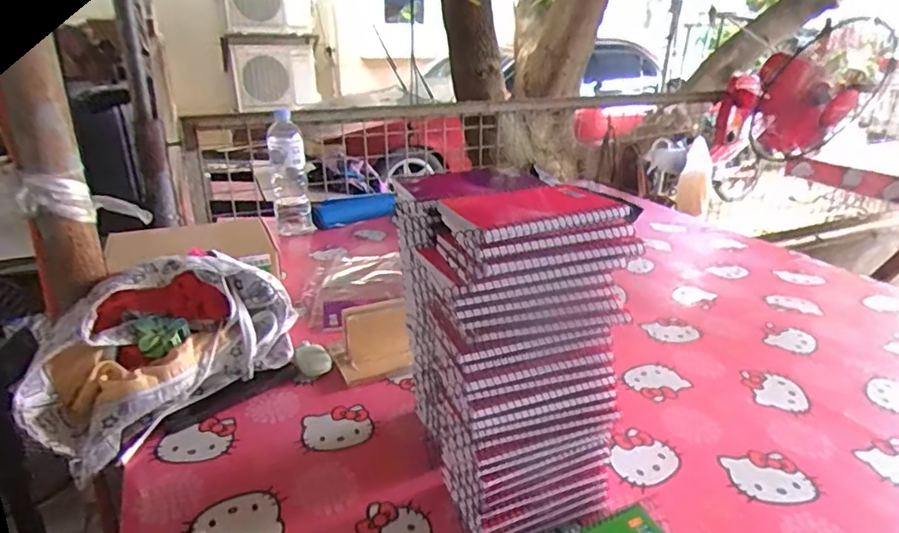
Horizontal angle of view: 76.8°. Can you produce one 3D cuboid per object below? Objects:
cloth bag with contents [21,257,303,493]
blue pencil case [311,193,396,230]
[{"bbox_3d":[-0.333,0.087,0.693,0.169,0.151,0.324,17,28,35],"label":"cloth bag with contents"},{"bbox_3d":[-0.222,-0.128,1.335,0.201,0.059,0.068,-8,24,-18],"label":"blue pencil case"}]

